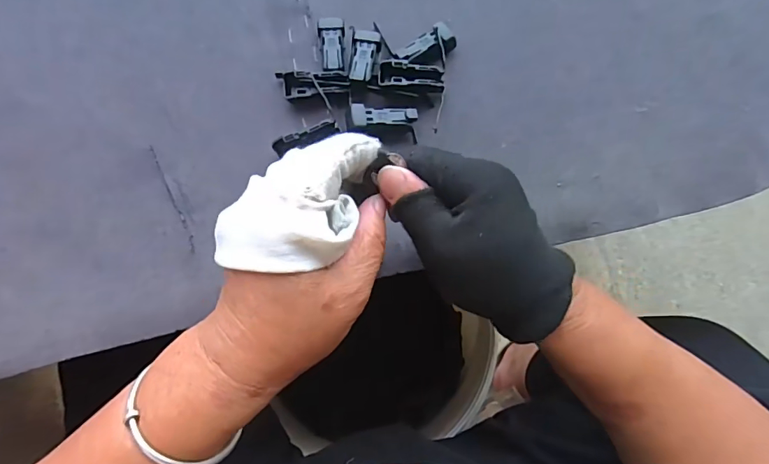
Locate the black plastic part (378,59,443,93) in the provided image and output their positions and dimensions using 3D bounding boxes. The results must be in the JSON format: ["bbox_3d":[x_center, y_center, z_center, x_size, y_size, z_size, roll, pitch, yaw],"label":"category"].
[{"bbox_3d":[0.019,-0.109,0.336,0.046,0.021,0.023,4,71,1],"label":"black plastic part"}]

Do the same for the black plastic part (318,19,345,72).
[{"bbox_3d":[-0.038,-0.137,0.348,0.019,0.015,0.047,-8,71,-3],"label":"black plastic part"}]

